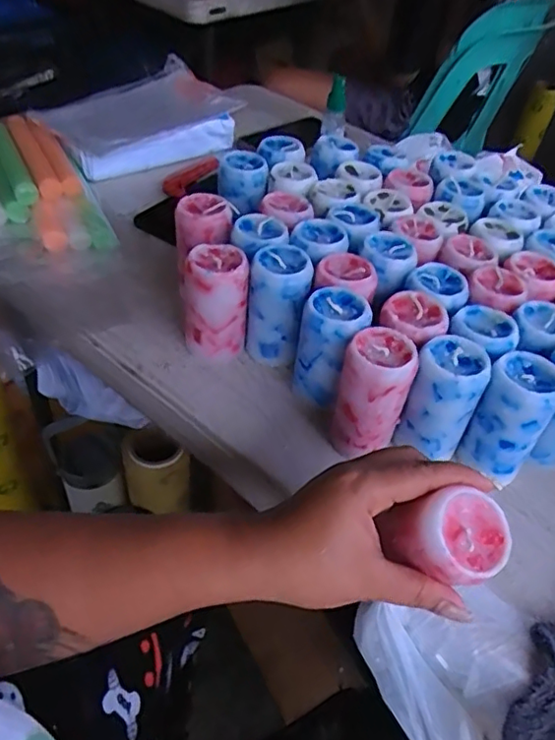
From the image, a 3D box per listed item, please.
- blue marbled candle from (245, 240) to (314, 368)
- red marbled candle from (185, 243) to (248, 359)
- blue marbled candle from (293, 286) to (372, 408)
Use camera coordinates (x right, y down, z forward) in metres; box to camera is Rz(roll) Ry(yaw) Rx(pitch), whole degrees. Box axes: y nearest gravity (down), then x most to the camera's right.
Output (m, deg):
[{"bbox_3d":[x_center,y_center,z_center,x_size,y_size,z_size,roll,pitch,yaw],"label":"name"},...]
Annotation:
[{"bbox_3d":[0.001,-0.055,0.497,0.046,0.089,0.053,11,45,5],"label":"blue marbled candle"},{"bbox_3d":[-0.053,-0.055,0.491,0.049,0.091,0.046,3,45,-3],"label":"red marbled candle"},{"bbox_3d":[0.041,-0.013,0.463,0.046,0.091,0.058,16,45,10],"label":"blue marbled candle"}]

